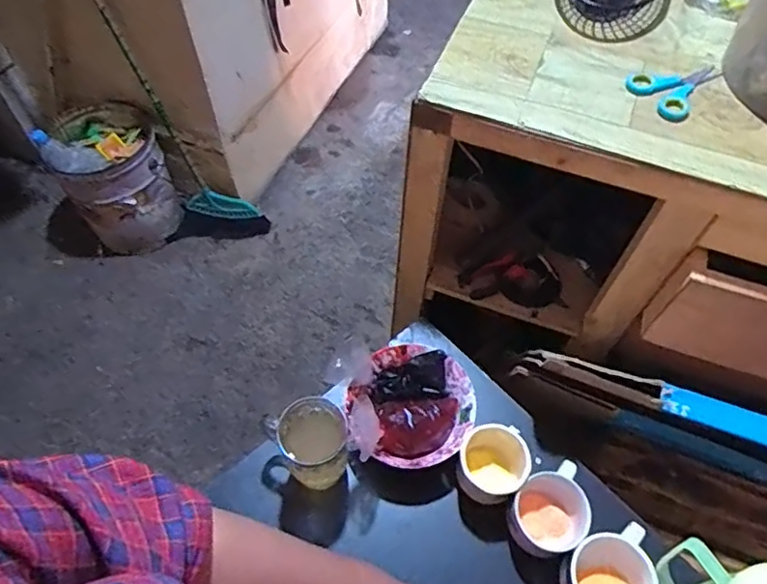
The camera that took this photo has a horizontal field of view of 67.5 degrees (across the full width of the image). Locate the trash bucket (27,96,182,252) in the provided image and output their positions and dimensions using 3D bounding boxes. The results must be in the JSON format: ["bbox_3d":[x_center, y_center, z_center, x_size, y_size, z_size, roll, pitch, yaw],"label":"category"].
[{"bbox_3d":[-0.823,-0.358,1.783,0.297,0.373,0.305,0,57,1],"label":"trash bucket"}]

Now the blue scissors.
[{"bbox_3d":[0.334,-0.234,0.644,0.114,0.009,0.078,-29,61,-17],"label":"blue scissors"}]

